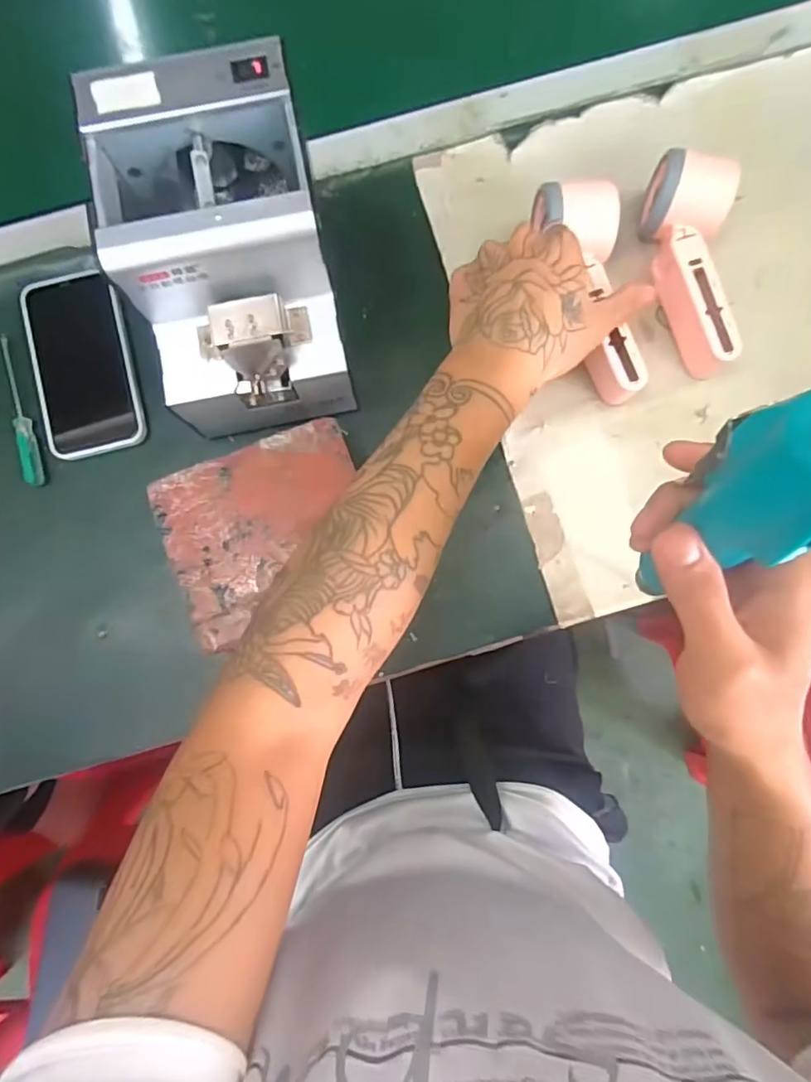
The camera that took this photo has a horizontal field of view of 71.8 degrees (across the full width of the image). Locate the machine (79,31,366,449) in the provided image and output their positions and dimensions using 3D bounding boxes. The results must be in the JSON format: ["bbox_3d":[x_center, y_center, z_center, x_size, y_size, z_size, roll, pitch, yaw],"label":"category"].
[{"bbox_3d":[-0.113,-0.182,0.385,0.121,0.149,0.176,-8,83,0],"label":"machine"}]

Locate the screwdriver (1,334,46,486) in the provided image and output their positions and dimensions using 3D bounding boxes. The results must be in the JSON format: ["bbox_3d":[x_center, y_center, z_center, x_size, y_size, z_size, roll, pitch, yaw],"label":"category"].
[{"bbox_3d":[-0.306,-0.105,0.447,0.014,0.012,0.125,-15,83,-1],"label":"screwdriver"}]

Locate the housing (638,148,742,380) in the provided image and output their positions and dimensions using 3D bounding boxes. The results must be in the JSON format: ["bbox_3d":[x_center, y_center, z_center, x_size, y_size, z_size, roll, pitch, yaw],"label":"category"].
[{"bbox_3d":[0.213,-0.207,0.425,0.051,0.051,0.163,1,83,1],"label":"housing"}]

